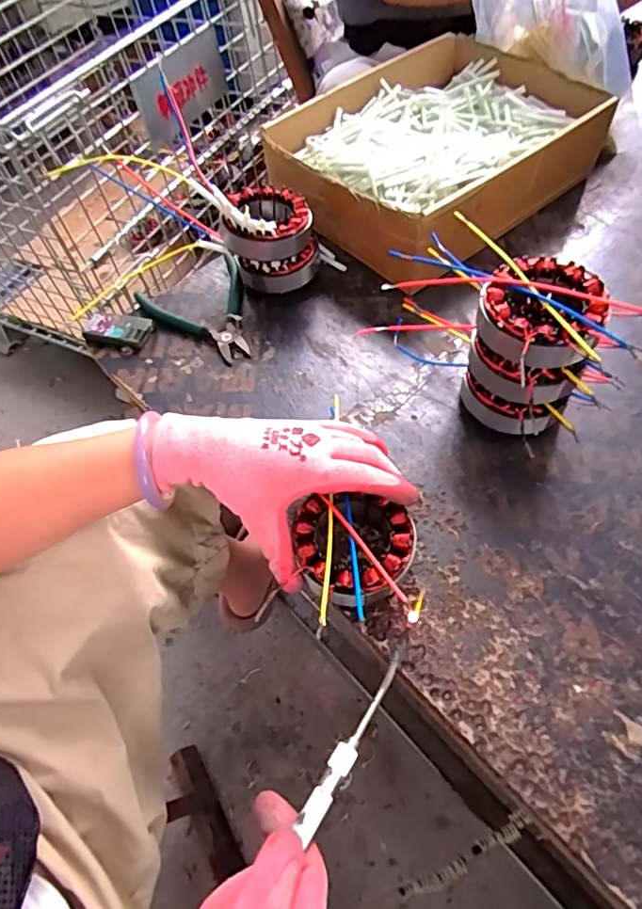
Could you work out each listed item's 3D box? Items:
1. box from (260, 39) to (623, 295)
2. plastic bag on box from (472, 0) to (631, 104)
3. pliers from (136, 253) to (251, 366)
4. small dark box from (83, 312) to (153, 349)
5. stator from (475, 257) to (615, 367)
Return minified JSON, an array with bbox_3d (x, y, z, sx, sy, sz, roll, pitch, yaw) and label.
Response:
[{"bbox_3d":[0.129,-0.343,0.607,0.324,0.097,0.261,-40,63,-19],"label":"box"},{"bbox_3d":[0.274,-0.488,0.600,0.069,0.082,0.196,-35,61,-15],"label":"plastic bag on box"},{"bbox_3d":[-0.111,-0.148,0.549,0.108,0.017,0.131,-34,61,-16],"label":"pliers"},{"bbox_3d":[-0.210,-0.128,0.546,0.067,0.016,0.032,7,58,9],"label":"small dark box"},{"bbox_3d":[0.160,-0.103,0.387,0.087,0.039,0.086,15,61,15],"label":"stator"}]

